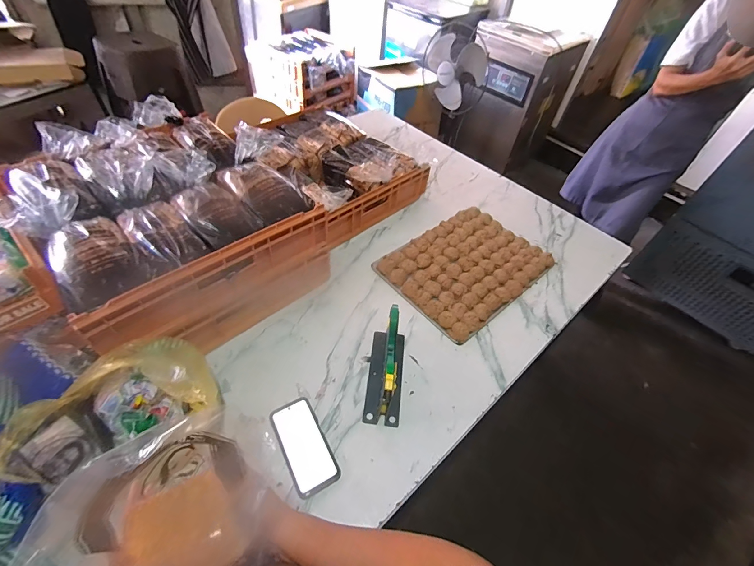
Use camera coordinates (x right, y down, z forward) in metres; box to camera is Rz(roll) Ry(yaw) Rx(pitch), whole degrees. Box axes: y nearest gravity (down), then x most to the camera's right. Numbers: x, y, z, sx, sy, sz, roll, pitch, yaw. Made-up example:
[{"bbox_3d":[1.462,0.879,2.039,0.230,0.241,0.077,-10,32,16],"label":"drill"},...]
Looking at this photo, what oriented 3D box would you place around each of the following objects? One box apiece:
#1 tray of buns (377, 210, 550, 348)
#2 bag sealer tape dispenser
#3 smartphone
[{"bbox_3d":[0.254,-0.058,0.992,0.435,0.028,0.321,-33,59,-27],"label":"tray of buns"},{"bbox_3d":[0.023,0.156,0.710,0.075,0.143,0.214,8,50,1],"label":"bag sealer tape dispenser"},{"bbox_3d":[-0.135,0.298,0.647,0.079,0.012,0.161,-20,56,-23],"label":"smartphone"}]

